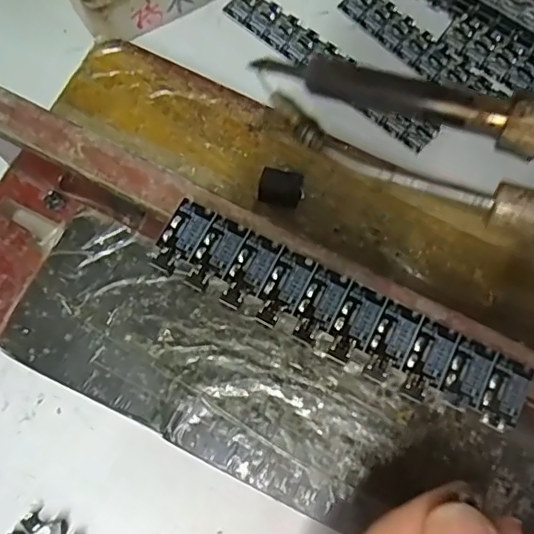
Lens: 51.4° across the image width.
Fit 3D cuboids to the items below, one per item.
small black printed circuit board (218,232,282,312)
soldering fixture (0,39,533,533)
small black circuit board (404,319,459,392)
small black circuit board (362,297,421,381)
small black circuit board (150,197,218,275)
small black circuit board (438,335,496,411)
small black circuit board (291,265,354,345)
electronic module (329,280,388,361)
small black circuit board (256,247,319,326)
[{"bbox_3d":[-0.005,0.001,0.153,0.010,0.004,0.022,26,75,8],"label":"small black printed circuit board"},{"bbox_3d":[0.010,0.005,0.182,0.236,0.058,0.125,26,75,6],"label":"soldering fixture"},{"bbox_3d":[0.043,0.024,0.147,0.010,0.004,0.020,25,75,8],"label":"small black circuit board"},{"bbox_3d":[0.034,0.020,0.150,0.010,0.004,0.021,26,75,8],"label":"small black circuit board"},{"bbox_3d":[-0.024,-0.009,0.156,0.011,0.004,0.022,25,74,8],"label":"small black circuit board"},{"bbox_3d":[0.054,0.028,0.146,0.011,0.004,0.019,24,74,7],"label":"small black circuit board"},{"bbox_3d":[0.014,0.010,0.151,0.010,0.004,0.022,26,75,8],"label":"small black circuit board"},{"bbox_3d":[0.024,0.015,0.150,0.010,0.004,0.021,27,75,8],"label":"electronic module"},{"bbox_3d":[0.005,0.005,0.152,0.010,0.004,0.022,25,75,8],"label":"small black circuit board"}]

